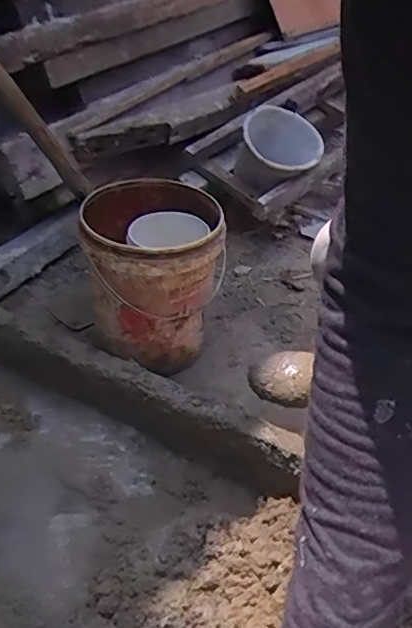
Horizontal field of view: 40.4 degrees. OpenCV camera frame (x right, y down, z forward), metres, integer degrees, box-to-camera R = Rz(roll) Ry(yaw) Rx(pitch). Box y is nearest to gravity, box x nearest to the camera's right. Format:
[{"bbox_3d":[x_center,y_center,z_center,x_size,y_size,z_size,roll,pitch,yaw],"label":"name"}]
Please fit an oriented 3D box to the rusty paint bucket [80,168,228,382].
[{"bbox_3d":[-0.118,-0.087,1.275,0.294,0.324,0.311,-8,39,-12],"label":"rusty paint bucket"}]

